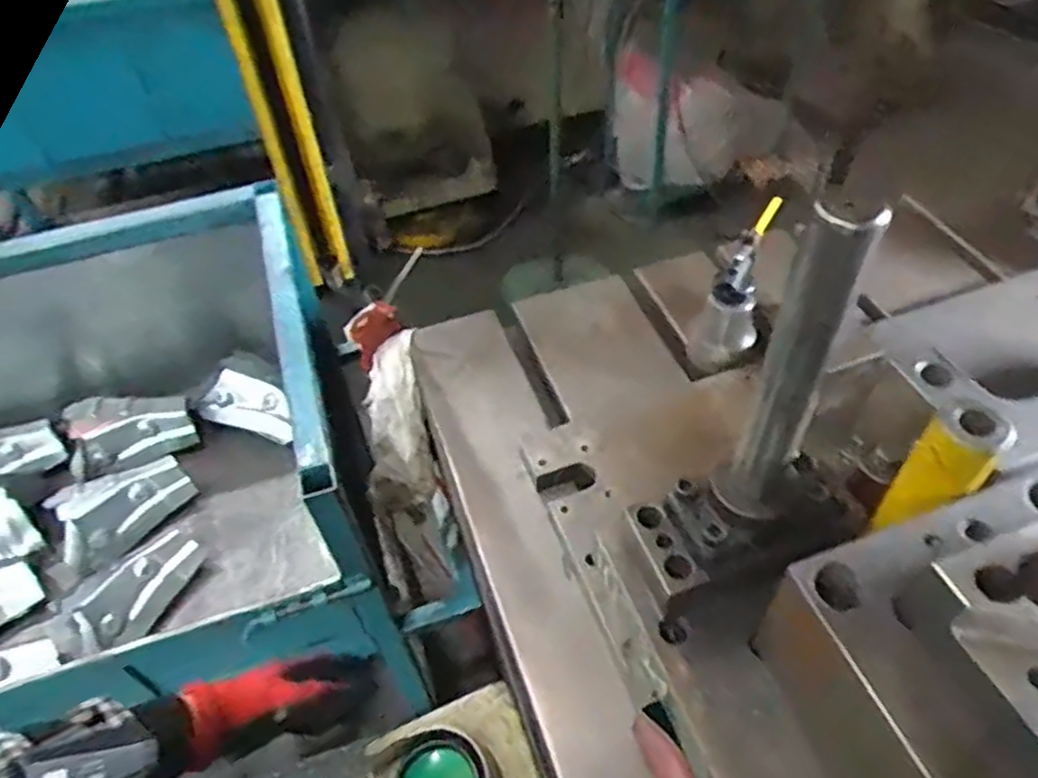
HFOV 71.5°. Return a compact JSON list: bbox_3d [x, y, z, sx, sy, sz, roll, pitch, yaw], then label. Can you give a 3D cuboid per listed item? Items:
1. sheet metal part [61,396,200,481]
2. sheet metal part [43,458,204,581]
[{"bbox_3d":[-0.695,0.082,1.305,0.206,0.149,0.055,-13,8,-17],"label":"sheet metal part"},{"bbox_3d":[-0.664,0.201,1.215,0.216,0.094,0.111,-30,54,-21],"label":"sheet metal part"}]

